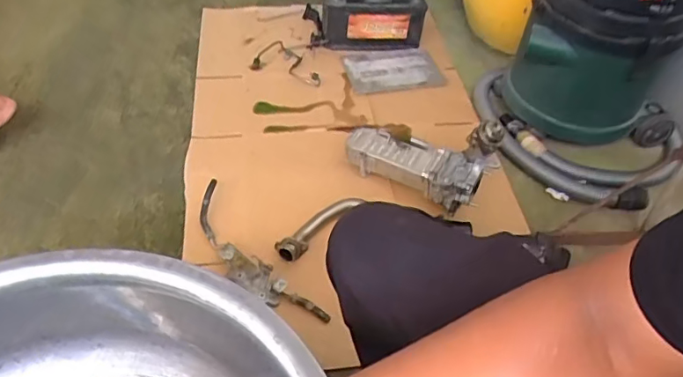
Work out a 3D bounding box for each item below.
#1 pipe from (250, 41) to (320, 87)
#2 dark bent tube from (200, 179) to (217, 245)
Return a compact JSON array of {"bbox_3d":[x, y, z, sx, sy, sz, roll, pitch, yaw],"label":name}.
[{"bbox_3d":[-0.149,-0.383,1.639,0.228,0.033,0.146,20,48,12],"label":"pipe"},{"bbox_3d":[-0.299,0.049,1.212,0.035,0.034,0.165,0,60,-7],"label":"dark bent tube"}]

